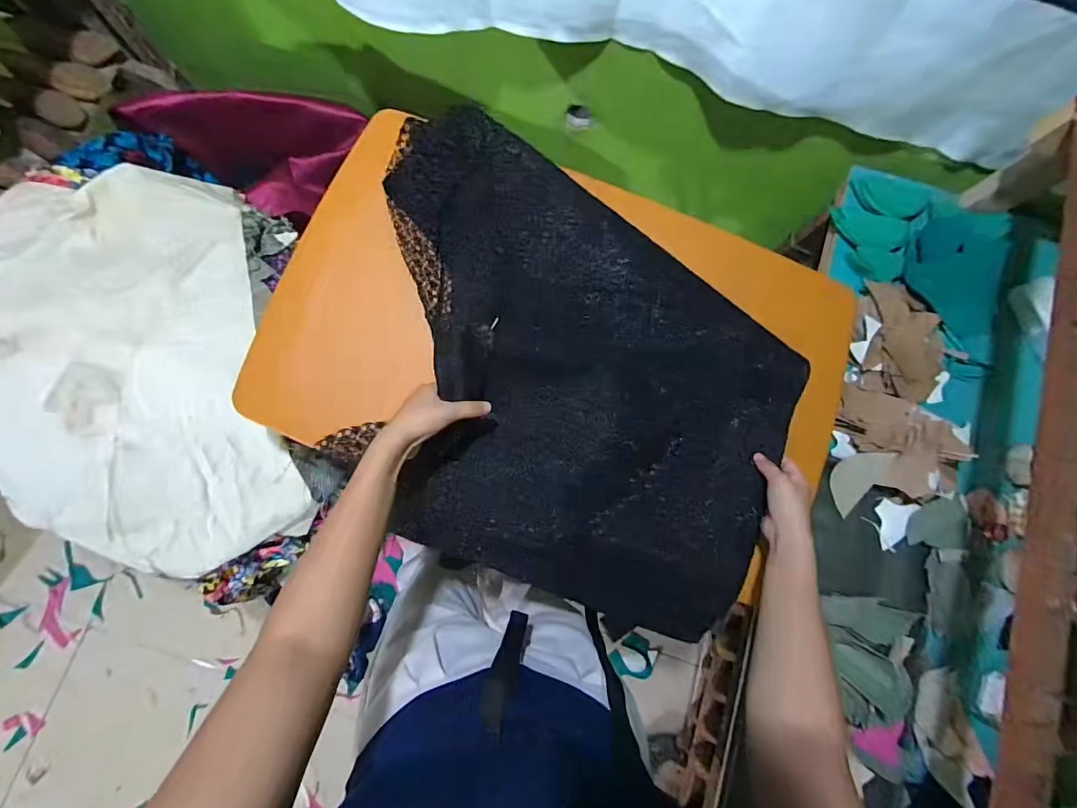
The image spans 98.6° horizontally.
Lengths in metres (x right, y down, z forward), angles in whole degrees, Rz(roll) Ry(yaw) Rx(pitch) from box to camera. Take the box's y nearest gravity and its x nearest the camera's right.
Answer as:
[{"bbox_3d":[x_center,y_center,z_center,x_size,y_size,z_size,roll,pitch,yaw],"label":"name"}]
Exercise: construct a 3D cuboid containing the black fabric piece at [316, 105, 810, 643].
[{"bbox_3d":[0.027,-0.034,0.578,0.655,0.106,0.439,33,82,2],"label":"black fabric piece"}]

